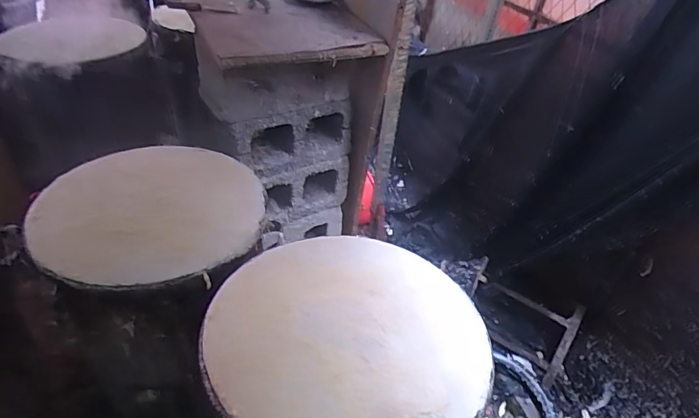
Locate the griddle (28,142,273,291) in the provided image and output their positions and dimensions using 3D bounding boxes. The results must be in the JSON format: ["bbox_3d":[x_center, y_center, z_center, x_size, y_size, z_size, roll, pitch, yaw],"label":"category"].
[{"bbox_3d":[-0.346,-0.008,0.800,0.367,0.019,0.360,4,39,-3],"label":"griddle"}]

